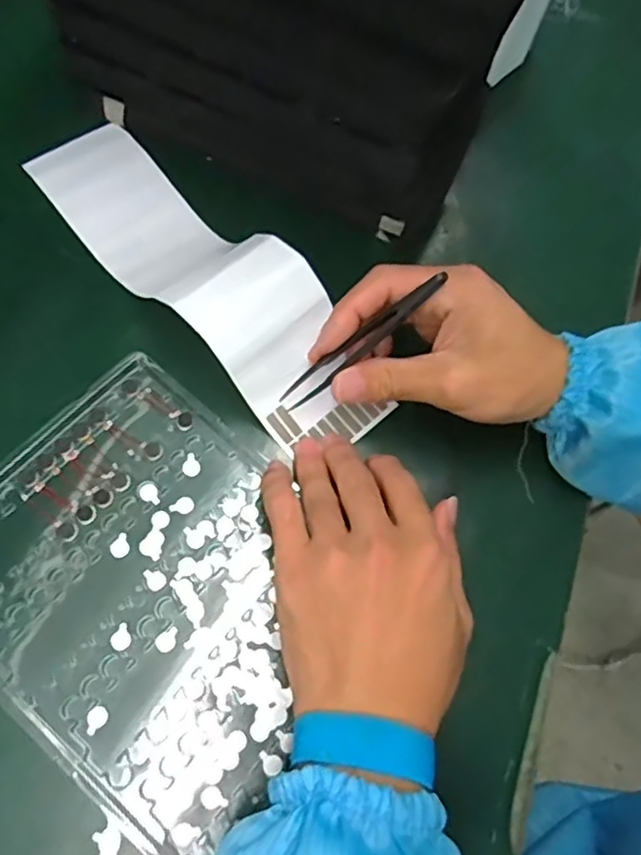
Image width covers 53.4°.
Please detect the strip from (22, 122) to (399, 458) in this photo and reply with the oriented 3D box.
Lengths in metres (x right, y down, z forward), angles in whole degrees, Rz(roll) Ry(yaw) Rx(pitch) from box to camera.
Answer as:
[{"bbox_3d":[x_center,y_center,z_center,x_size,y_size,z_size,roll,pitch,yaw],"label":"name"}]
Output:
[{"bbox_3d":[-0.076,-0.098,0.376,0.068,0.061,0.273,-38,72,-21],"label":"strip"}]

